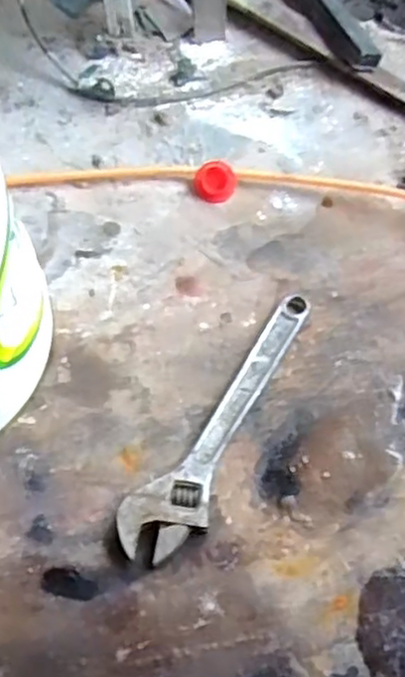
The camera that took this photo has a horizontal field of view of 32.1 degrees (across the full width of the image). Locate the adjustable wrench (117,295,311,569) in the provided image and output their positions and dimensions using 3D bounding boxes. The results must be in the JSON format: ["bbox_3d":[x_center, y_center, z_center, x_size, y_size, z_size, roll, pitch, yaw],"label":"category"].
[{"bbox_3d":[0.026,0.075,0.621,0.060,0.018,0.276,33,66,15],"label":"adjustable wrench"}]

